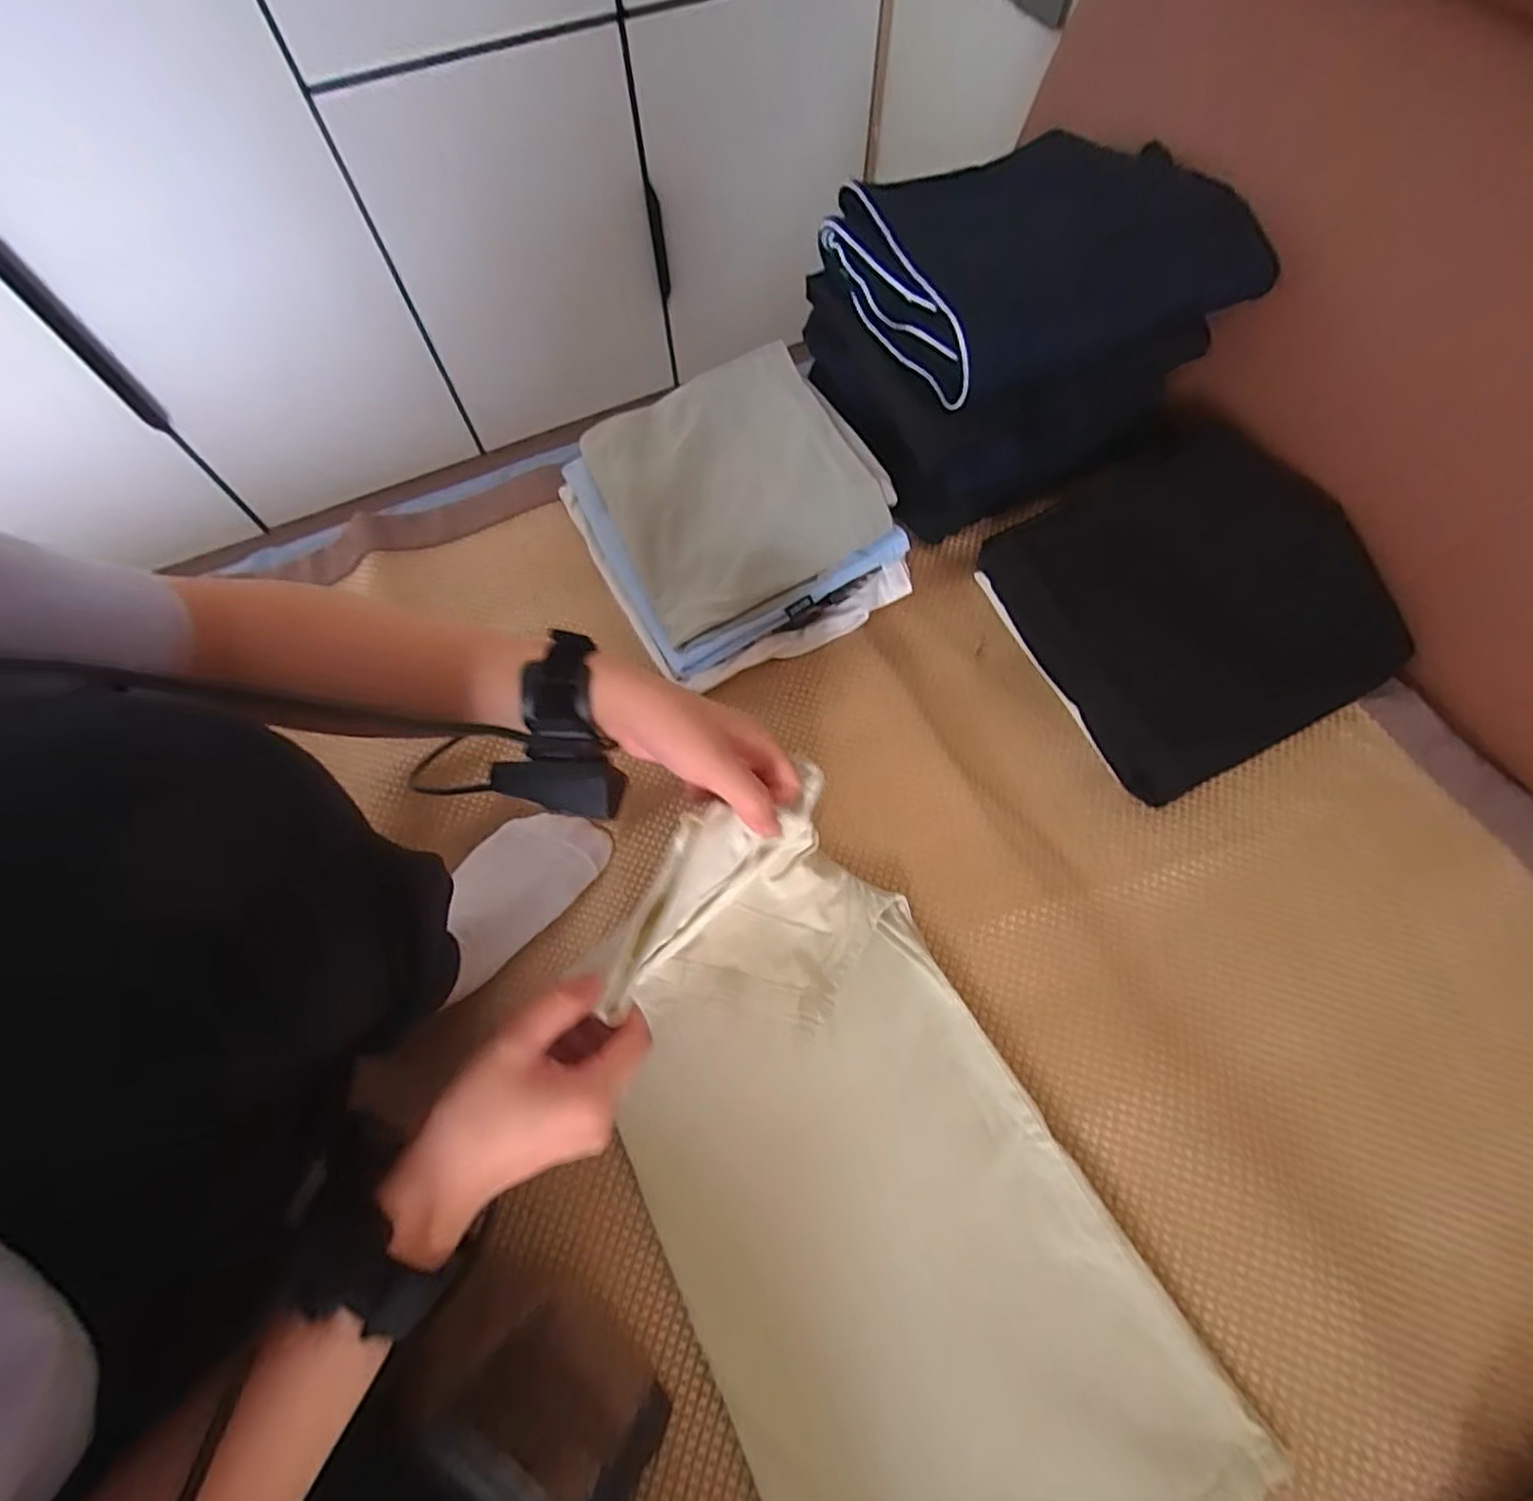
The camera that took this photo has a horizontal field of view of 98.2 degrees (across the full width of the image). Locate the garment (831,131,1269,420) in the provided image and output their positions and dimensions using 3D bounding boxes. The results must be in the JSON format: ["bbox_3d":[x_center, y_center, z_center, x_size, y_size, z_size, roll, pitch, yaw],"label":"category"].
[{"bbox_3d":[0.215,-0.414,0.553,0.283,0.080,0.249,-18,67,-7],"label":"garment"}]

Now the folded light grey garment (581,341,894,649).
[{"bbox_3d":[-0.039,-0.241,0.589,0.207,0.022,0.264,-30,67,9],"label":"folded light grey garment"}]

